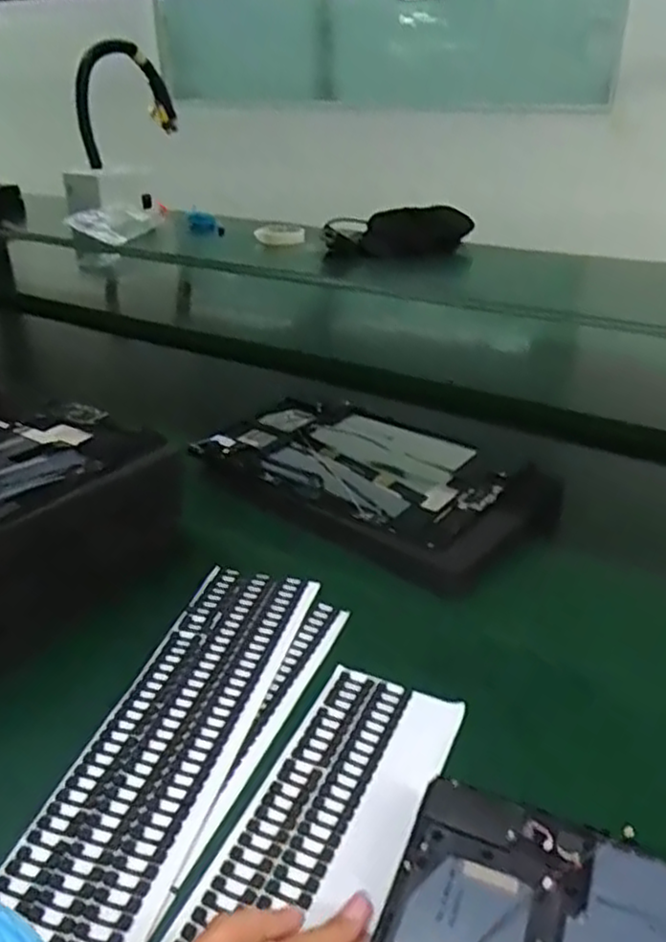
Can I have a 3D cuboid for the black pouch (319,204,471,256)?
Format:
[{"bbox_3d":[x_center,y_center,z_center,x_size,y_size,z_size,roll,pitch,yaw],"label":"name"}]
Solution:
[{"bbox_3d":[0.124,-0.433,1.322,0.268,0.089,0.054,-14,32,-21],"label":"black pouch"}]

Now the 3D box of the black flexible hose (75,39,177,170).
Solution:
[{"bbox_3d":[-0.453,-0.820,1.604,0.055,0.227,0.264,26,46,24],"label":"black flexible hose"}]

